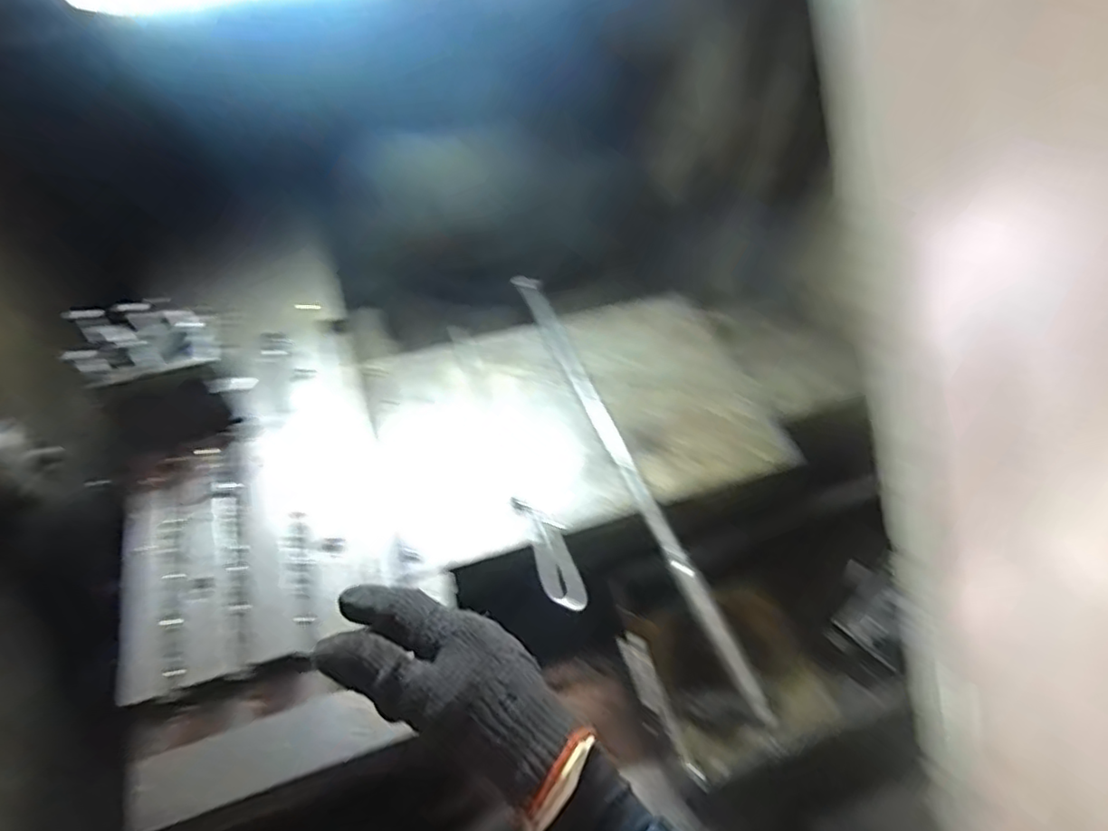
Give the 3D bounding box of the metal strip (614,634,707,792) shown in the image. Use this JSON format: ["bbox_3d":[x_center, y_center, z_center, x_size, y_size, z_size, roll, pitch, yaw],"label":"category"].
[{"bbox_3d":[0.103,0.287,0.623,0.027,0.008,0.149,-25,55,0],"label":"metal strip"}]

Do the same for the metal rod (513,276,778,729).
[{"bbox_3d":[0.067,0.035,0.671,0.024,0.019,0.569,-18,54,-12],"label":"metal rod"}]

